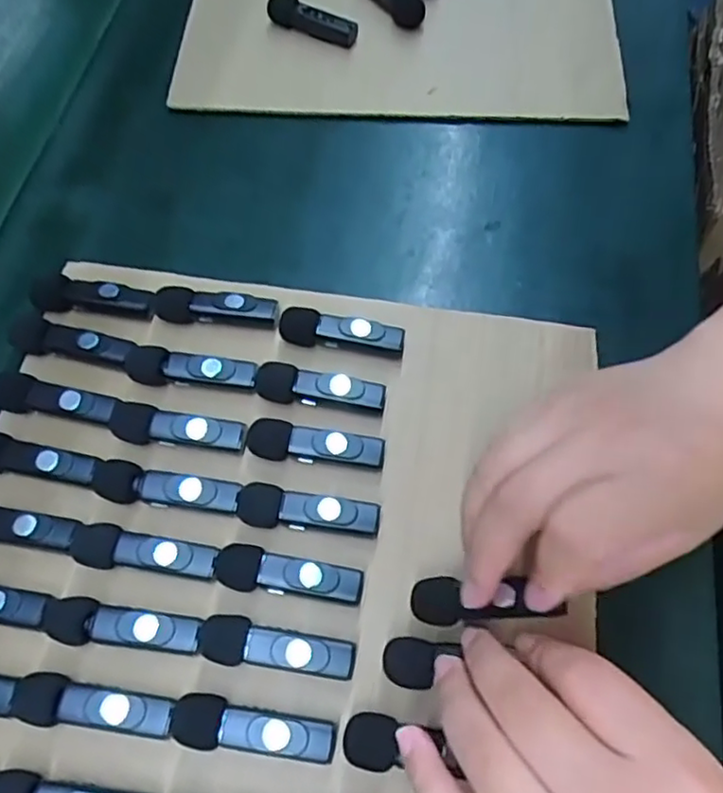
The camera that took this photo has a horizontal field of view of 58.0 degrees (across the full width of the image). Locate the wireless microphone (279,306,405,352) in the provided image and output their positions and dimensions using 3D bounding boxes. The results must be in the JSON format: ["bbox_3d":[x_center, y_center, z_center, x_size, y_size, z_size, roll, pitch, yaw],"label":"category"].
[{"bbox_3d":[-0.010,-0.034,0.340,0.064,0.016,0.017,6,65,4],"label":"wireless microphone"}]

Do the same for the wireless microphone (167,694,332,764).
[{"bbox_3d":[-0.043,0.134,0.261,0.065,0.017,0.019,10,65,6],"label":"wireless microphone"}]

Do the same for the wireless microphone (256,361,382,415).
[{"bbox_3d":[-0.021,-0.003,0.325,0.064,0.015,0.018,12,65,6],"label":"wireless microphone"}]

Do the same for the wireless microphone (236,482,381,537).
[{"bbox_3d":[-0.024,0.052,0.298,0.064,0.012,0.019,5,65,3],"label":"wireless microphone"}]

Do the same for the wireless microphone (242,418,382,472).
[{"bbox_3d":[-0.022,0.024,0.311,0.065,0.015,0.018,8,65,5],"label":"wireless microphone"}]

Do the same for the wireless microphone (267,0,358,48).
[{"bbox_3d":[-0.034,-0.258,0.443,0.063,0.016,0.019,28,68,13],"label":"wireless microphone"}]

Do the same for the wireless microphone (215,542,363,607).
[{"bbox_3d":[-0.032,0.078,0.285,0.064,0.012,0.018,10,65,5],"label":"wireless microphone"}]

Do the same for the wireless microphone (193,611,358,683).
[{"bbox_3d":[-0.036,0.105,0.272,0.065,0.010,0.019,11,65,6],"label":"wireless microphone"}]

